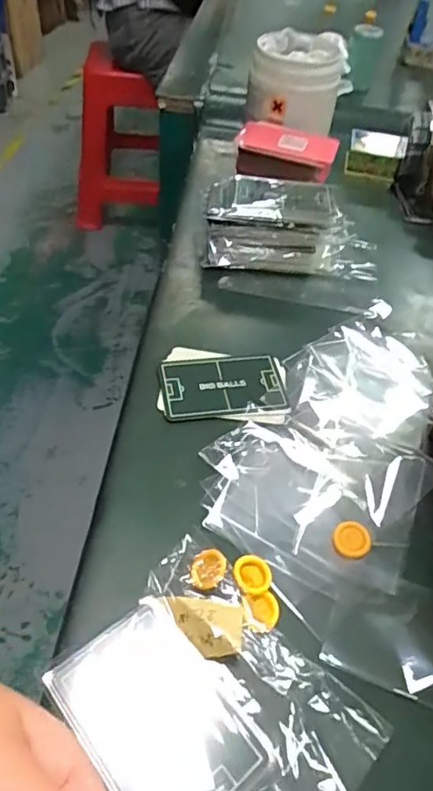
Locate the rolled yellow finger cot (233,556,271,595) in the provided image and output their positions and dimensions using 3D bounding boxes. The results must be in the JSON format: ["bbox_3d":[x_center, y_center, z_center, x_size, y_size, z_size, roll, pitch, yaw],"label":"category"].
[{"bbox_3d":[0.018,0.094,0.291,0.019,0.007,0.021,-11,50,-14],"label":"rolled yellow finger cot"}]

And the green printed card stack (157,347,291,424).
[{"bbox_3d":[0.005,-0.008,0.381,0.086,0.006,0.064,3,48,-2],"label":"green printed card stack"}]

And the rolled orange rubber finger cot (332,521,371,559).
[{"bbox_3d":[0.076,0.080,0.309,0.021,0.004,0.022,3,48,-3],"label":"rolled orange rubber finger cot"}]

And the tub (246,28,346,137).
[{"bbox_3d":[0.083,-0.336,0.599,0.094,0.077,0.101,3,48,-3],"label":"tub"}]

